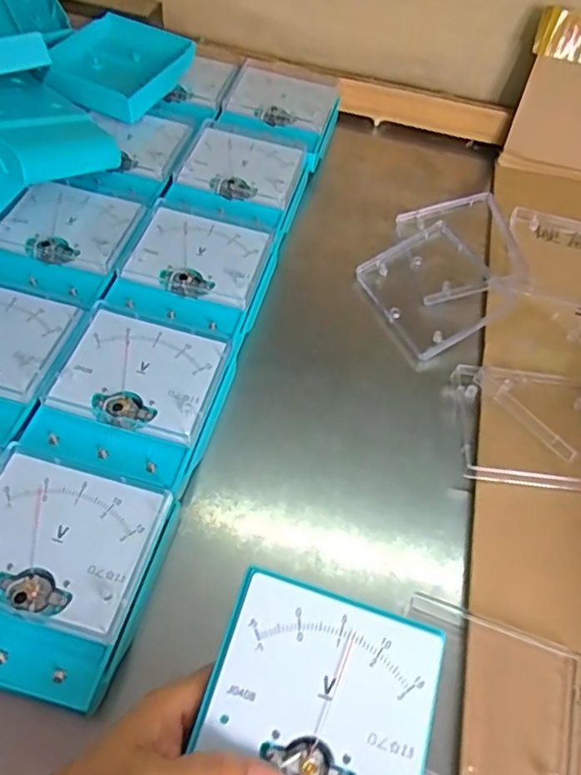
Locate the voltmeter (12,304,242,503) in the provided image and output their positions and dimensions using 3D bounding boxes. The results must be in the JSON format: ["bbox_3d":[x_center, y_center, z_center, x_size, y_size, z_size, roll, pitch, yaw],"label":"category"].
[{"bbox_3d":[-0.101,0.013,0.390,0.101,0.042,0.114,17,55,5],"label":"voltmeter"}]

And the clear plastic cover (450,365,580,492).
[{"bbox_3d":[0.164,0.026,0.406,0.095,0.017,0.090,4,55,-4],"label":"clear plastic cover"}]

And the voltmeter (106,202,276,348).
[{"bbox_3d":[-0.072,-0.080,0.457,0.102,0.041,0.120,16,55,4],"label":"voltmeter"}]

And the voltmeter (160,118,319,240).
[{"bbox_3d":[-0.044,-0.172,0.523,0.104,0.042,0.123,18,55,5],"label":"voltmeter"}]

